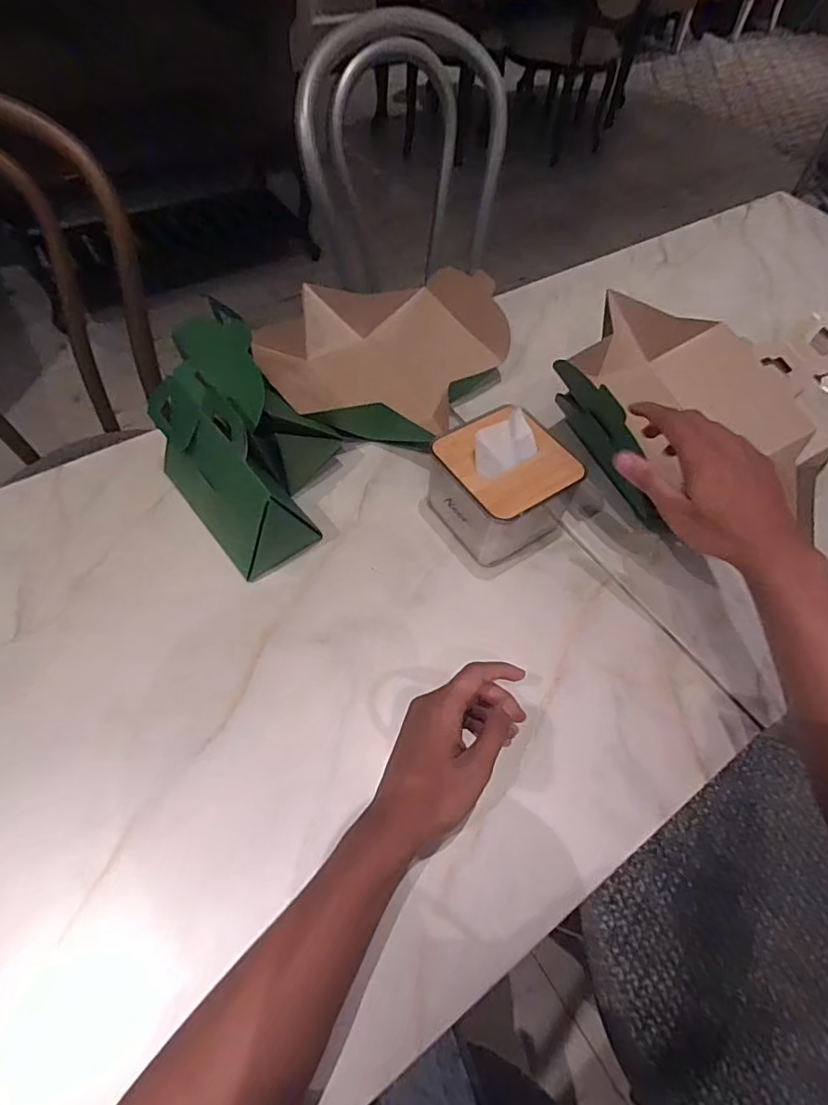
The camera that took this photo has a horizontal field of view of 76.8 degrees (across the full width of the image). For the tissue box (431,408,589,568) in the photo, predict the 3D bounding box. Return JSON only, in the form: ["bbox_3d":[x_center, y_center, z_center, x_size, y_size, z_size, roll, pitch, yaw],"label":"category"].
[{"bbox_3d":[0.088,-0.067,0.506,0.111,0.101,0.099,-27,63,-18],"label":"tissue box"}]

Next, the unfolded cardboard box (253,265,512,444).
[{"bbox_3d":[-0.039,-0.245,0.626,0.285,0.081,0.251,-16,60,-12],"label":"unfolded cardboard box"}]

